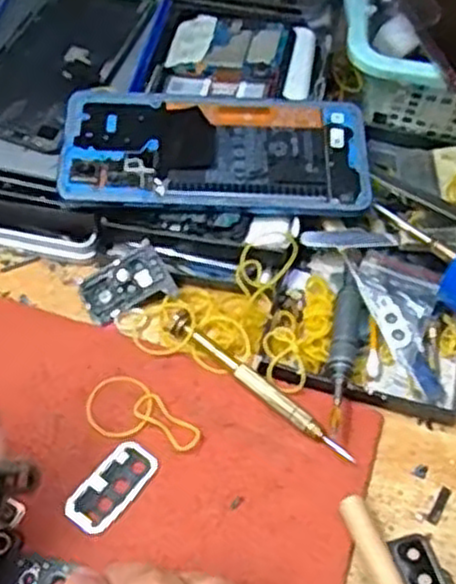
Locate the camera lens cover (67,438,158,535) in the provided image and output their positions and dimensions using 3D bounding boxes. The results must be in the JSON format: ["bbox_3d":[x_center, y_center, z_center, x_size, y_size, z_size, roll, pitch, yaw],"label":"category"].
[{"bbox_3d":[-0.050,0.084,0.329,0.021,0.004,0.043,34,63,19],"label":"camera lens cover"}]

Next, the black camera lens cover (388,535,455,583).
[{"bbox_3d":[0.084,0.121,0.313,0.019,0.004,0.043,-18,59,-12],"label":"black camera lens cover"}]

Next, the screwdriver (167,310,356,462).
[{"bbox_3d":[0.012,0.044,0.354,0.109,0.008,0.011,39,64,21],"label":"screwdriver"}]

